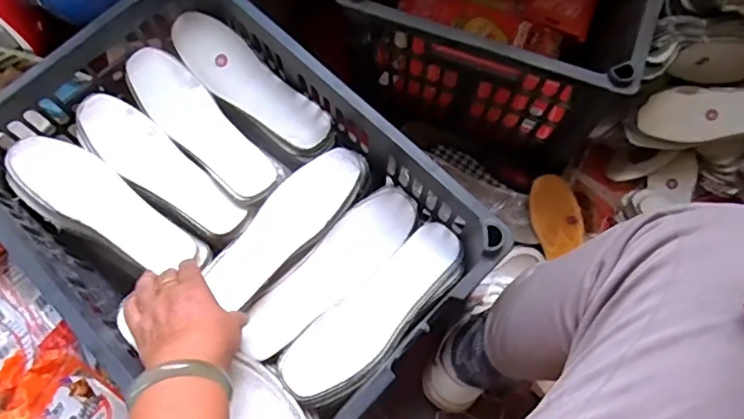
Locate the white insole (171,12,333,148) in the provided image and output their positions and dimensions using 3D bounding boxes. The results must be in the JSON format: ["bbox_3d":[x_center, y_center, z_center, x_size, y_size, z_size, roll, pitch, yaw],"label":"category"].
[{"bbox_3d":[-0.150,-0.153,0.648,0.232,0.009,0.067,42,78,12],"label":"white insole"}]

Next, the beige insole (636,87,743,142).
[{"bbox_3d":[0.476,-0.129,0.728,0.233,0.017,0.068,-4,110,7],"label":"beige insole"}]

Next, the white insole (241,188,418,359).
[{"bbox_3d":[-0.044,0.066,0.588,0.063,0.024,0.229,43,79,12],"label":"white insole"}]

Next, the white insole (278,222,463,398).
[{"bbox_3d":[0.005,0.104,0.564,0.221,0.019,0.066,-42,77,-10],"label":"white insole"}]

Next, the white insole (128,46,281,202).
[{"bbox_3d":[-0.200,-0.099,0.629,0.065,0.019,0.221,-42,77,-11],"label":"white insole"}]

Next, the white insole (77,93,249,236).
[{"bbox_3d":[-0.245,-0.050,0.623,0.230,0.012,0.064,40,78,12],"label":"white insole"}]

